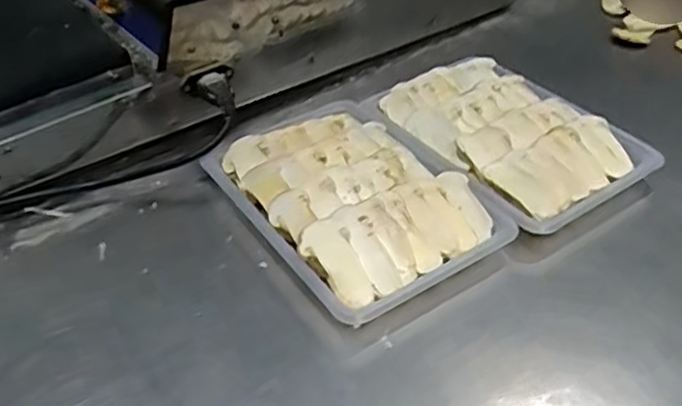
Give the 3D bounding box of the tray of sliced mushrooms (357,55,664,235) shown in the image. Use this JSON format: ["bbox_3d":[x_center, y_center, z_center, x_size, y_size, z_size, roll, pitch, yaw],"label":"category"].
[{"bbox_3d":[0.134,-0.054,0.529,0.146,0.037,0.200,-26,47,-26],"label":"tray of sliced mushrooms"}]

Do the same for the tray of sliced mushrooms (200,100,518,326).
[{"bbox_3d":[0.008,-0.005,0.473,0.142,0.038,0.207,-25,46,-25],"label":"tray of sliced mushrooms"}]

